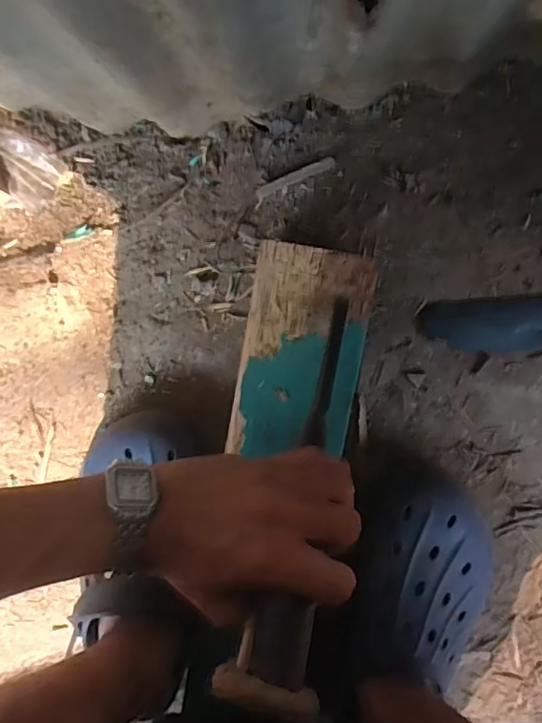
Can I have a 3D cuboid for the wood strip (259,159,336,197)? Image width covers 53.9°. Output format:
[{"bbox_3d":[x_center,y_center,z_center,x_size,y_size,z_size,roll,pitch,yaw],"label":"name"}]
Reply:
[{"bbox_3d":[0.020,-0.157,0.453,0.069,0.006,0.009,-20,96,6],"label":"wood strip"}]

